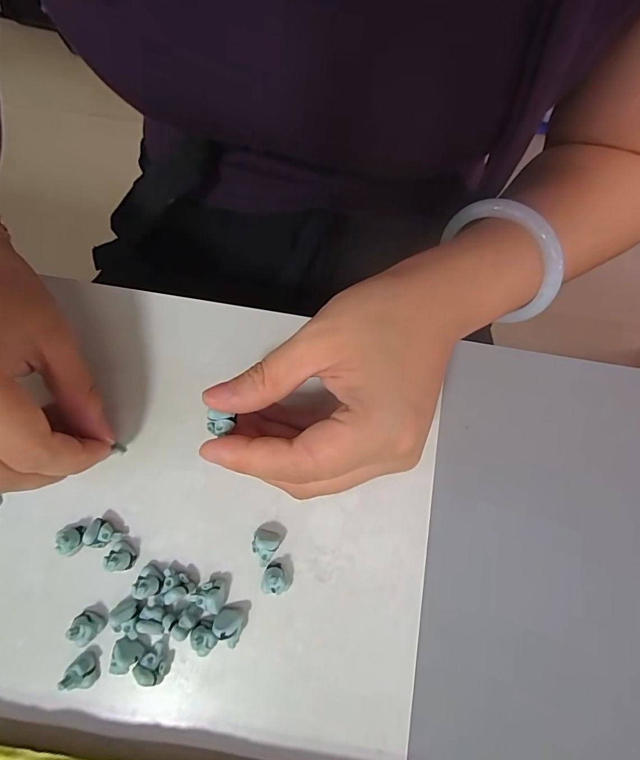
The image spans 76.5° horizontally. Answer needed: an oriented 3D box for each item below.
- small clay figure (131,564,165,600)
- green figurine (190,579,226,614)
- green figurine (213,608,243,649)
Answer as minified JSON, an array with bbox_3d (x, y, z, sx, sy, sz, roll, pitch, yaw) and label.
[{"bbox_3d":[-0.075,0.087,0.175,0.012,0.010,0.012,0,77,0],"label":"small clay figure"},{"bbox_3d":[-0.047,0.093,0.173,0.012,0.012,0.013,0,77,0],"label":"green figurine"},{"bbox_3d":[-0.038,0.102,0.170,0.012,0.013,0.009,17,78,4],"label":"green figurine"}]

